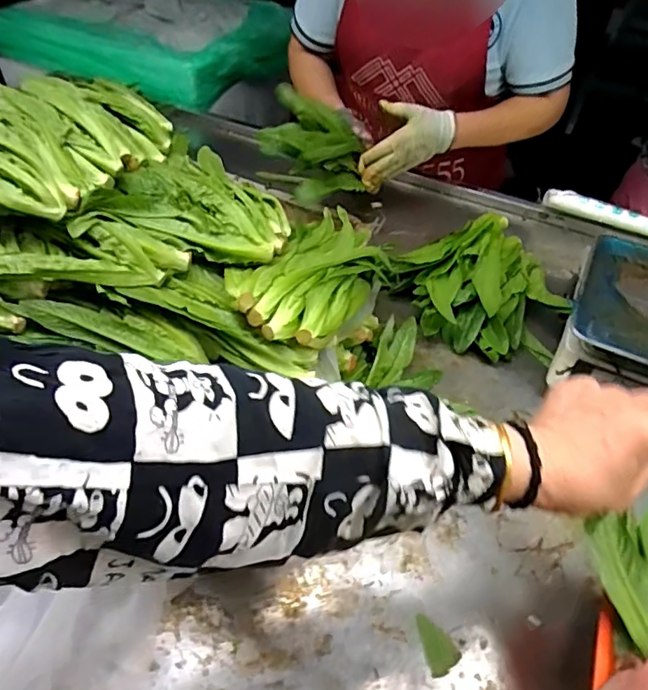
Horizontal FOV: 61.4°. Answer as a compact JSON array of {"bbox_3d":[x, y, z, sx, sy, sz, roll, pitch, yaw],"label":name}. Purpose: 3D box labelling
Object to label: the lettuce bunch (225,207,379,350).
[{"bbox_3d":[-0.008,-0.086,0.612,0.128,0.062,0.240,26,50,20],"label":"lettuce bunch"}]

